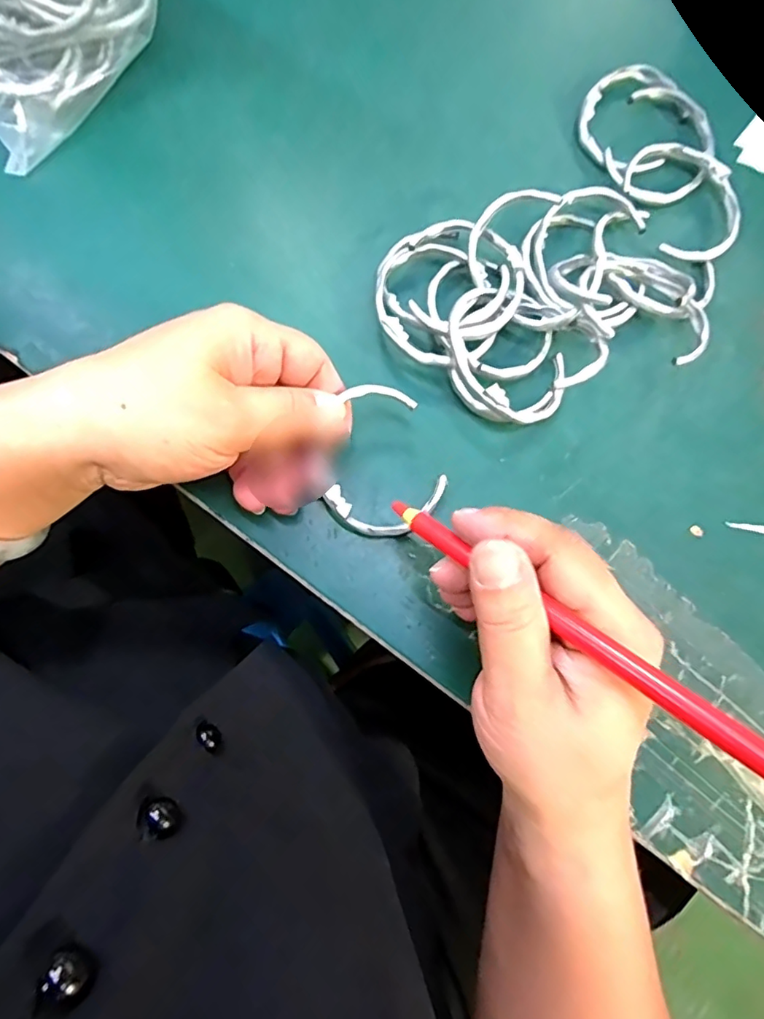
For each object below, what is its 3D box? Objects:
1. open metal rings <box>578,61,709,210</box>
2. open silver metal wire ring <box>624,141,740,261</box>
[{"bbox_3d":[0.142,-0.203,0.296,0.063,0.011,0.081,-27,80,-6],"label":"open metal rings"},{"bbox_3d":[0.158,-0.160,0.286,0.050,0.011,0.067,-28,81,-6],"label":"open silver metal wire ring"}]

